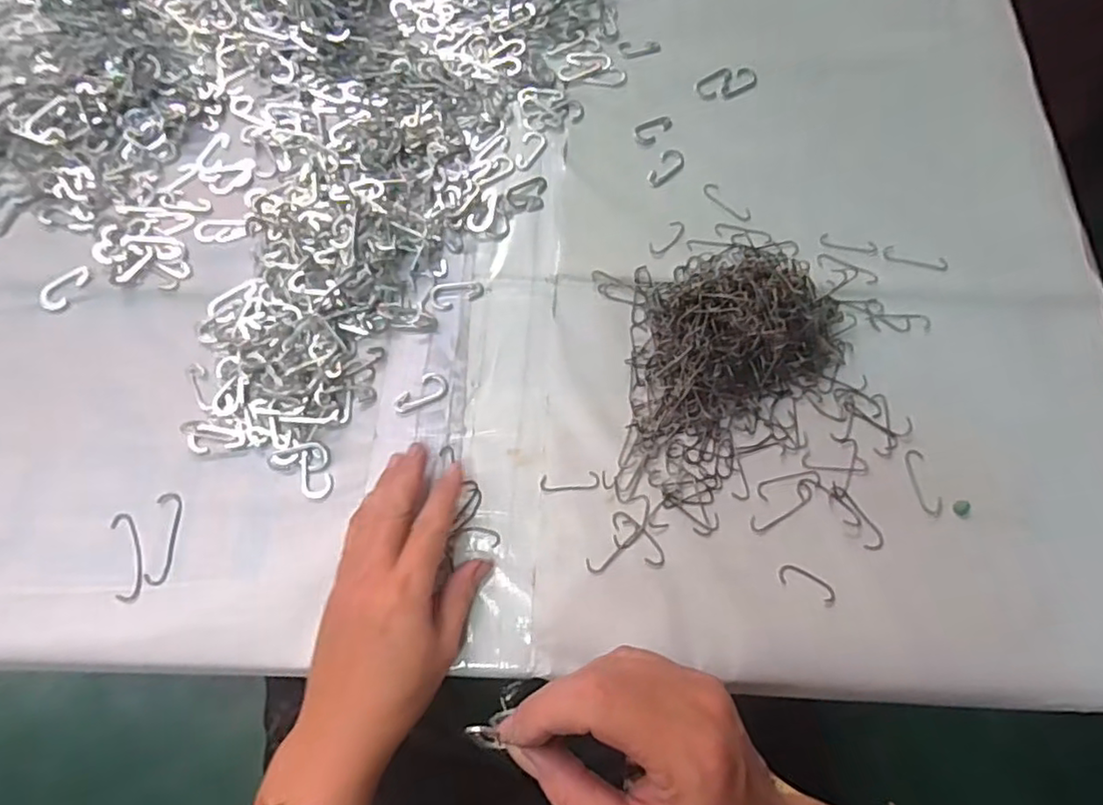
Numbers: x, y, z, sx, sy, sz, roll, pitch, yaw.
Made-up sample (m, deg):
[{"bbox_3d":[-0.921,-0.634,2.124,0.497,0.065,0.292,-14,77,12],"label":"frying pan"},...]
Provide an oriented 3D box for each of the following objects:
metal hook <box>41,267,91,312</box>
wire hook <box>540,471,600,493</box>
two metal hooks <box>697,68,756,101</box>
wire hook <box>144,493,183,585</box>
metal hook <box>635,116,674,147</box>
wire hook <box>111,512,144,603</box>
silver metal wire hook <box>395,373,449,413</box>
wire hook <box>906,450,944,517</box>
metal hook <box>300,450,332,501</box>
[{"bbox_3d":[-0.333,-0.079,0.436,0.019,0.006,0.036,30,72,9],"label":"metal hook"},{"bbox_3d":[0.011,0.049,0.398,0.037,0.004,0.011,-3,70,-3],"label":"wire hook"},{"bbox_3d":[0.142,-0.259,0.518,0.051,0.004,0.028,-18,71,-8],"label":"two metal hooks"},{"bbox_3d":[-0.230,0.080,0.380,0.014,0.004,0.054,-2,70,-2],"label":"wire hook"},{"bbox_3d":[0.081,-0.213,0.498,0.033,0.004,0.020,-24,72,-10],"label":"metal hook"},{"bbox_3d":[-0.248,0.090,0.374,0.015,0.004,0.053,-16,71,-7],"label":"wire hook"},{"bbox_3d":[-0.086,-0.007,0.416,0.037,0.004,0.019,-29,73,-12],"label":"silver metal wire hook"},{"bbox_3d":[0.236,0.051,0.405,0.013,0.004,0.043,-8,70,-5],"label":"wire hook"},{"bbox_3d":[-0.145,0.044,0.395,0.020,0.004,0.031,-7,70,-4],"label":"metal hook"}]

